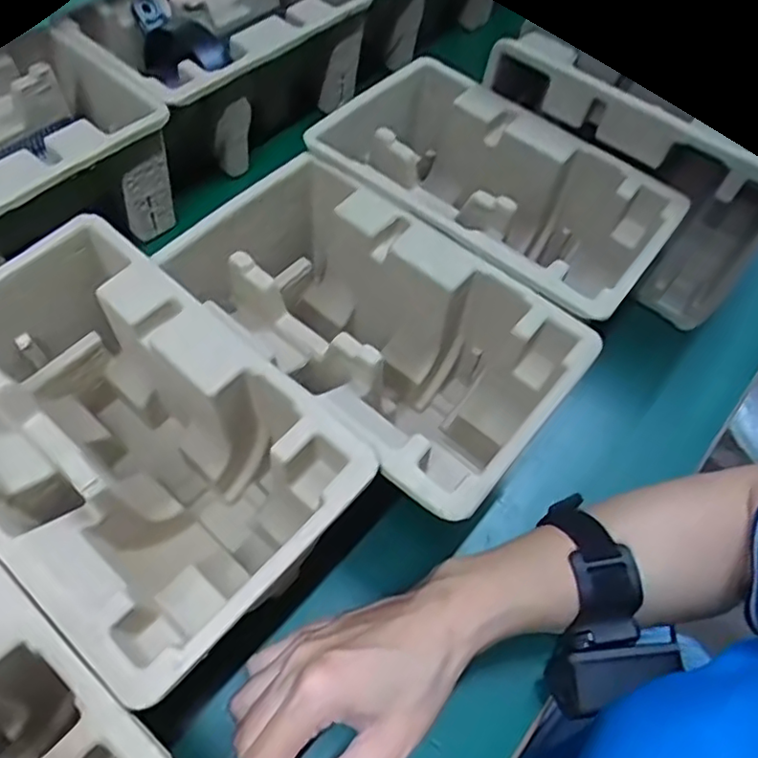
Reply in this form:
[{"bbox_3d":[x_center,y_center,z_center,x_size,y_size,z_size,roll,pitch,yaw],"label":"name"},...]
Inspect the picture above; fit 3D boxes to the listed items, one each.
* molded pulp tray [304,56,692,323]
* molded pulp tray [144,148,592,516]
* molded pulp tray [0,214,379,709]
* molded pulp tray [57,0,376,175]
[{"bbox_3d":[0.079,-0.119,0.442,0.220,0.097,0.149,35,65,14],"label":"molded pulp tray"},{"bbox_3d":[-0.008,-0.015,0.388,0.219,0.112,0.145,38,66,15],"label":"molded pulp tray"},{"bbox_3d":[-0.133,0.040,0.343,0.228,0.112,0.142,39,66,16],"label":"molded pulp tray"},{"bbox_3d":[-0.120,-0.269,0.532,0.134,0.103,0.212,39,66,16],"label":"molded pulp tray"}]

